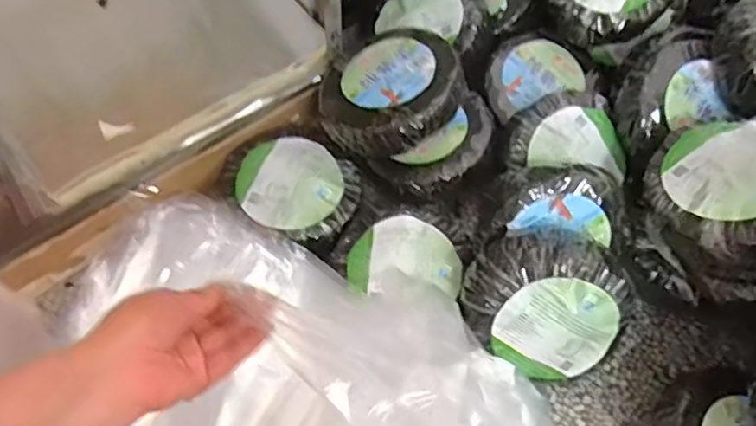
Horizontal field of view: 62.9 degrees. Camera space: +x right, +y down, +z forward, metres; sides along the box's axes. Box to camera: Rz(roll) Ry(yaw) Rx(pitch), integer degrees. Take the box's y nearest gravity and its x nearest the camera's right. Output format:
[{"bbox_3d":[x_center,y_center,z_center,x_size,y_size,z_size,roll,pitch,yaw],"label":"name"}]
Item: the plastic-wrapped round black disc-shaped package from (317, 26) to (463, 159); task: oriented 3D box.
[{"bbox_3d":[0.016,-0.176,0.888,0.212,0.059,0.193,-41,59,-8],"label":"plastic-wrapped round black disc-shaped package"}]

